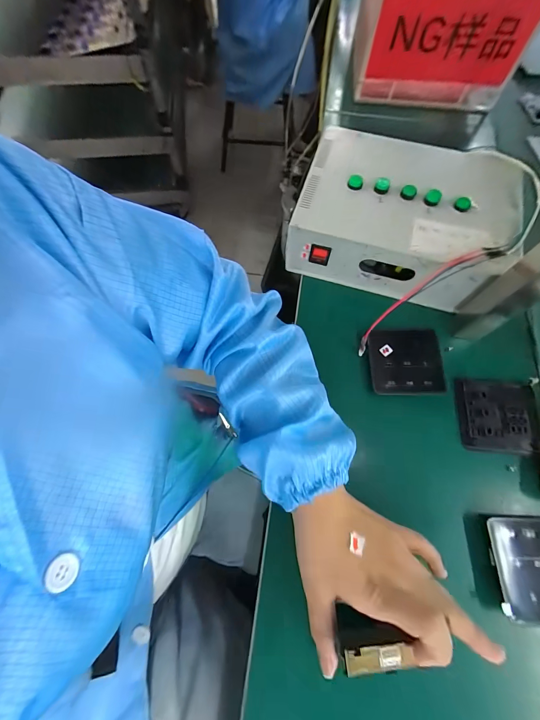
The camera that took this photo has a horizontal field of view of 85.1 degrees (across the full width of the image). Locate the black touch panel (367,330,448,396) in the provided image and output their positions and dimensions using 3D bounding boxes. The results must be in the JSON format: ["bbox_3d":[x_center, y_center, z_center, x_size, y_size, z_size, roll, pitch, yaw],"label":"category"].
[{"bbox_3d":[0.157,0.001,0.344,0.076,0.016,0.080,-2,68,-3],"label":"black touch panel"}]

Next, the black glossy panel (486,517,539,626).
[{"bbox_3d":[0.247,0.194,0.275,0.080,0.018,0.081,3,68,-1],"label":"black glossy panel"}]

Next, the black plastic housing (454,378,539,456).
[{"bbox_3d":[0.253,0.062,0.328,0.079,0.015,0.079,7,68,1],"label":"black plastic housing"}]

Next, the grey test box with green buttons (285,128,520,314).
[{"bbox_3d":[0.159,-0.178,0.378,0.243,0.081,0.212,18,68,5],"label":"grey test box with green buttons"}]

